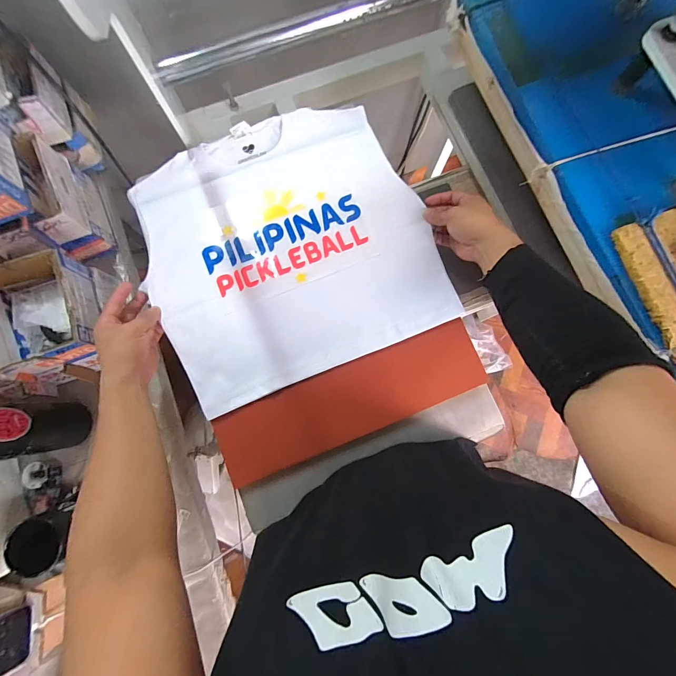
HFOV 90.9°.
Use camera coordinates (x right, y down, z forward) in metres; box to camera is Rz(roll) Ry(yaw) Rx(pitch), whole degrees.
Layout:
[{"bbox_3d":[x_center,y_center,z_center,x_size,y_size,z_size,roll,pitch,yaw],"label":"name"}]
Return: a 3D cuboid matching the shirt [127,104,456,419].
[{"bbox_3d":[-0.084,-0.157,0.538,0.427,0.020,0.431,-22,81,-5],"label":"shirt"}]

